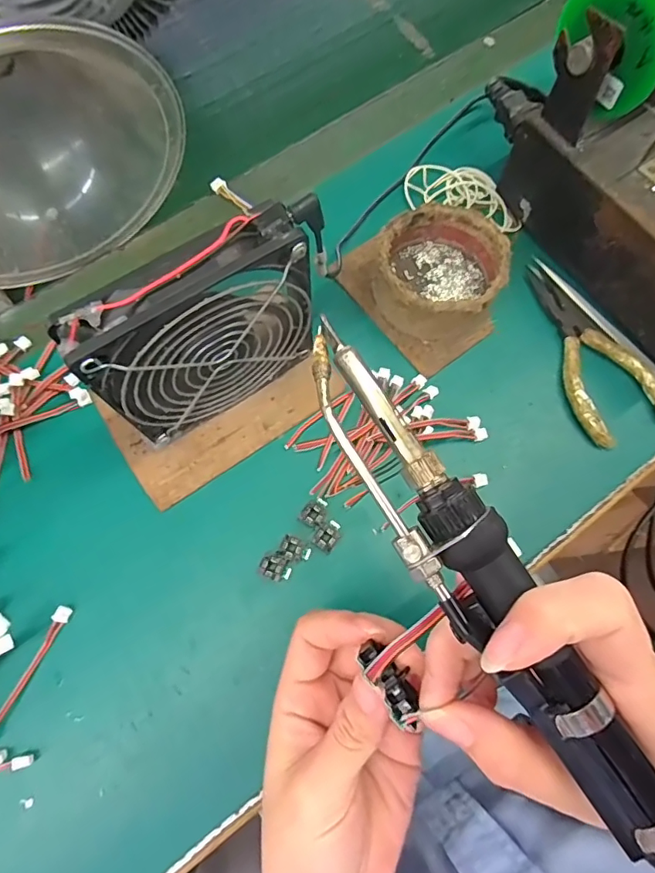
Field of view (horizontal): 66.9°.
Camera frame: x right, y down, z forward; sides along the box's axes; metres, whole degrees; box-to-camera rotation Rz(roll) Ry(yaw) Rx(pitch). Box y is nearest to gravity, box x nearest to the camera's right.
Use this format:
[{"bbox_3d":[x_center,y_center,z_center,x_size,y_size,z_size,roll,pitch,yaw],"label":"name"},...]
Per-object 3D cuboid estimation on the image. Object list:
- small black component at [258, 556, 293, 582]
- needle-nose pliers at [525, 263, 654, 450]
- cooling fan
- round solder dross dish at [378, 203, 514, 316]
[{"bbox_3d":[-0.031,0.078,0.292,0.018,0.004,0.013,9,76,-6],"label":"small black component"},{"bbox_3d":[0.172,-0.061,0.337,0.057,0.012,0.135,-23,74,-7],"label":"needle-nose pliers"},{"bbox_3d":[-0.060,-0.051,0.271,0.124,0.126,0.029,-32,75,-9],"label":"cooling fan"},{"bbox_3d":[0.075,-0.111,0.334,0.080,0.042,0.081,0,72,0],"label":"round solder dross dish"}]

